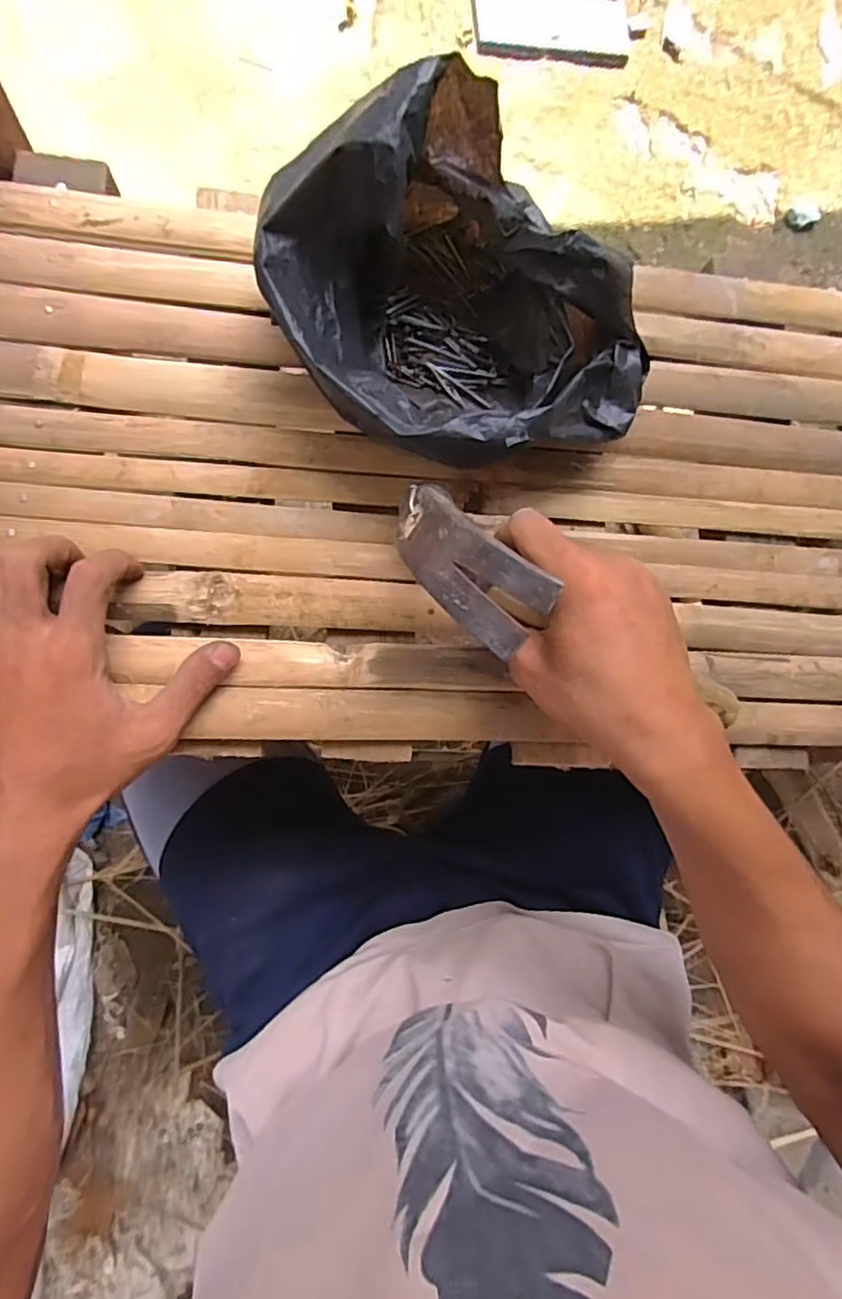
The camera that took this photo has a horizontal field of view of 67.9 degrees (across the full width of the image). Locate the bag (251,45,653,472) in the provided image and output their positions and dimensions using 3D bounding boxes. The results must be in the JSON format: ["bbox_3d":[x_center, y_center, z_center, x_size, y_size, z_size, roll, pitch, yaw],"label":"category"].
[{"bbox_3d":[0.028,-0.173,0.336,0.189,0.109,0.158,42,80,-1],"label":"bag"}]

